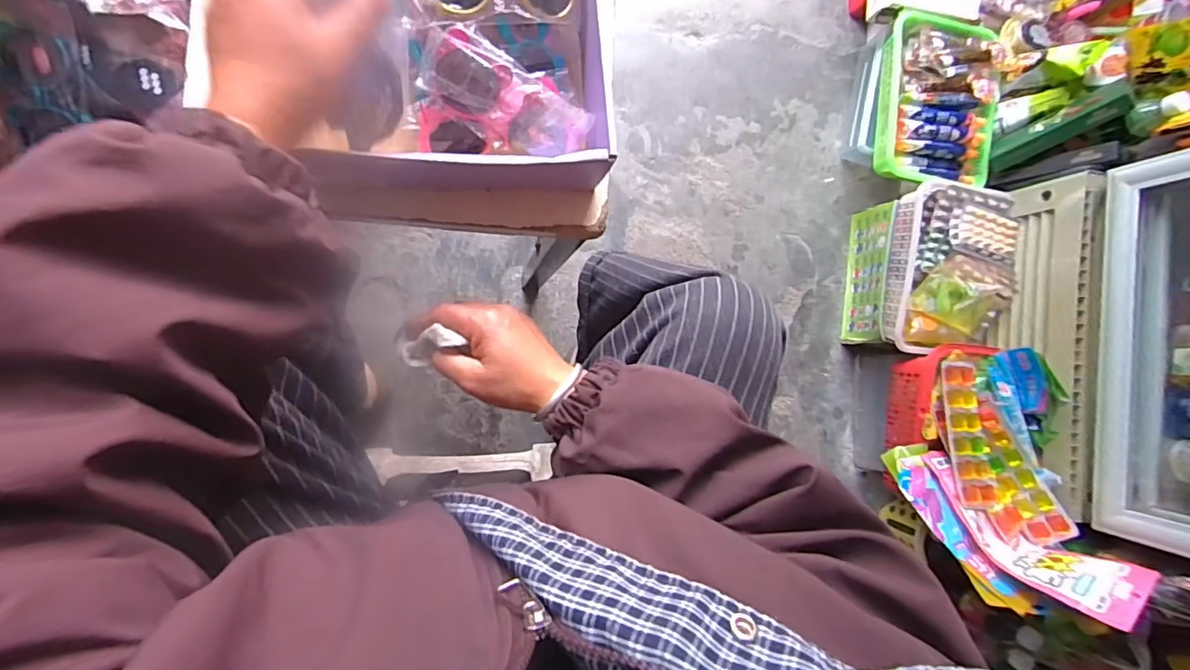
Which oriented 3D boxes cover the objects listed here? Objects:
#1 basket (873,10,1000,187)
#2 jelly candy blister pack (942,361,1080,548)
[{"bbox_3d":[0.593,-0.396,0.939,0.191,0.068,0.289,3,90,-7],"label":"basket"},{"bbox_3d":[0.585,0.176,0.802,0.131,0.040,0.293,-22,83,-18],"label":"jelly candy blister pack"}]

